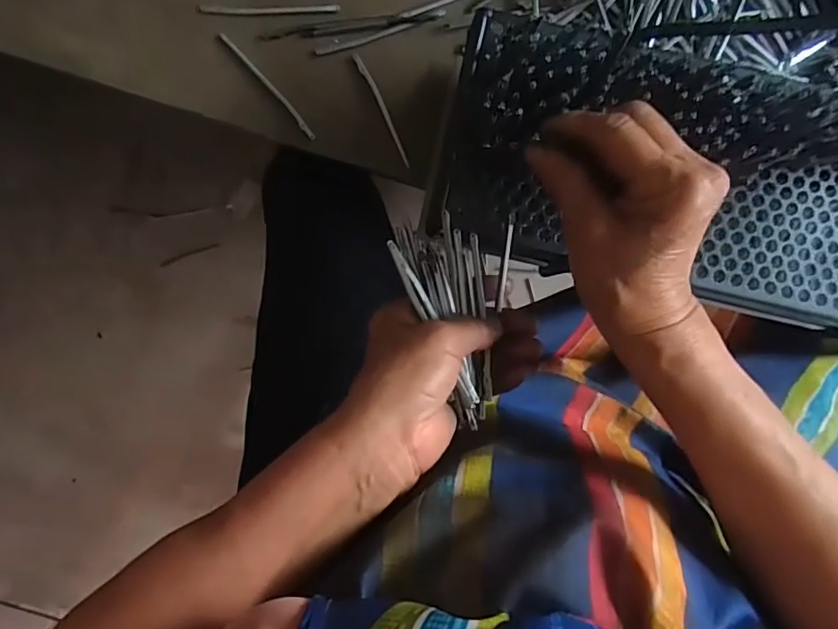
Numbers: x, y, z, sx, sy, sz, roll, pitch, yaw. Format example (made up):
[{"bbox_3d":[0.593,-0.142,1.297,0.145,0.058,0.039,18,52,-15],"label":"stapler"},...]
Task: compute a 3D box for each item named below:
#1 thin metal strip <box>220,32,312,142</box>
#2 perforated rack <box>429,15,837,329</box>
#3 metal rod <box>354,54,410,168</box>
[{"bbox_3d":[-0.119,-0.181,0.442,0.006,0.006,0.105,-42,93,0],"label":"thin metal strip"},{"bbox_3d":[0.317,-0.061,0.369,0.595,0.054,0.150,11,100,-6],"label":"perforated rack"},{"bbox_3d":[-0.029,-0.163,0.446,0.007,0.005,0.095,-27,93,-1],"label":"metal rod"}]

